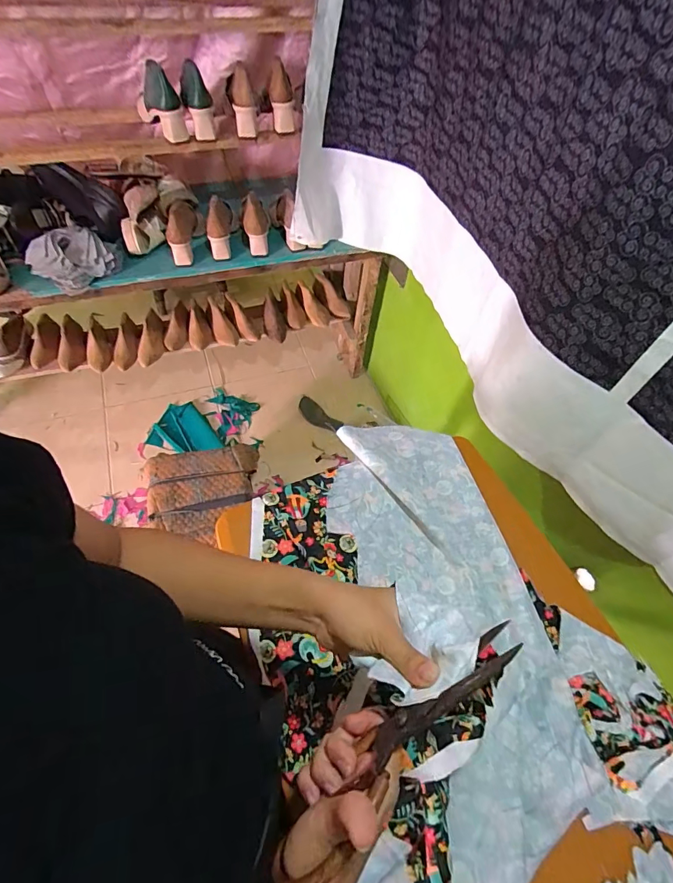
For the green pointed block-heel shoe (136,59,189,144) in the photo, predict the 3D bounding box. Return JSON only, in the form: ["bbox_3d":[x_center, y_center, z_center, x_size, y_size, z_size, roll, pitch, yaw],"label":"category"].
[{"bbox_3d":[-0.394,-0.751,0.956,0.090,0.140,0.080,-17,60,-15],"label":"green pointed block-heel shoe"}]

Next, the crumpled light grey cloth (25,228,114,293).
[{"bbox_3d":[-0.661,-0.456,1.066,0.167,0.067,0.171,41,62,20],"label":"crumpled light grey cloth"}]

